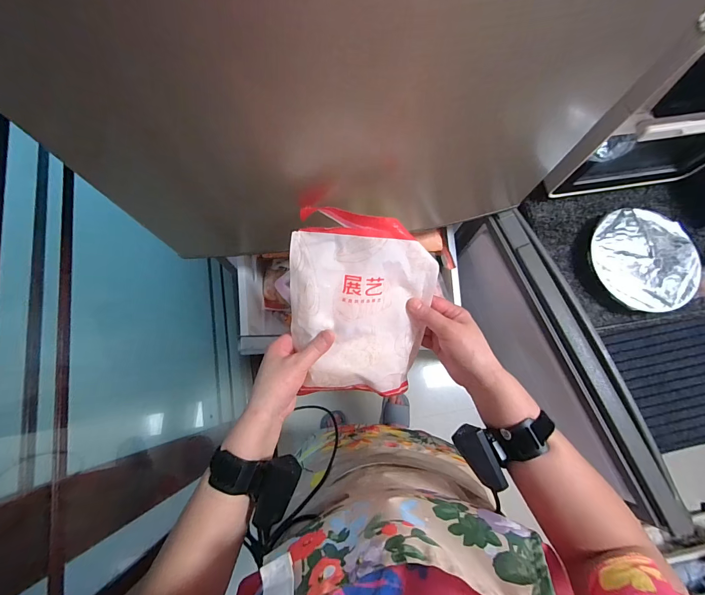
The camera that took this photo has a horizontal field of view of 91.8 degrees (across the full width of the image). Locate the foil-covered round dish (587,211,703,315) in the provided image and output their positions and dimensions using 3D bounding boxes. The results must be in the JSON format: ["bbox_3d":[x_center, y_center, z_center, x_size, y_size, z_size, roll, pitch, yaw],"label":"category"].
[{"bbox_3d":[0.552,-0.071,0.652,0.192,0.054,0.198,0,76,-1],"label":"foil-covered round dish"}]

